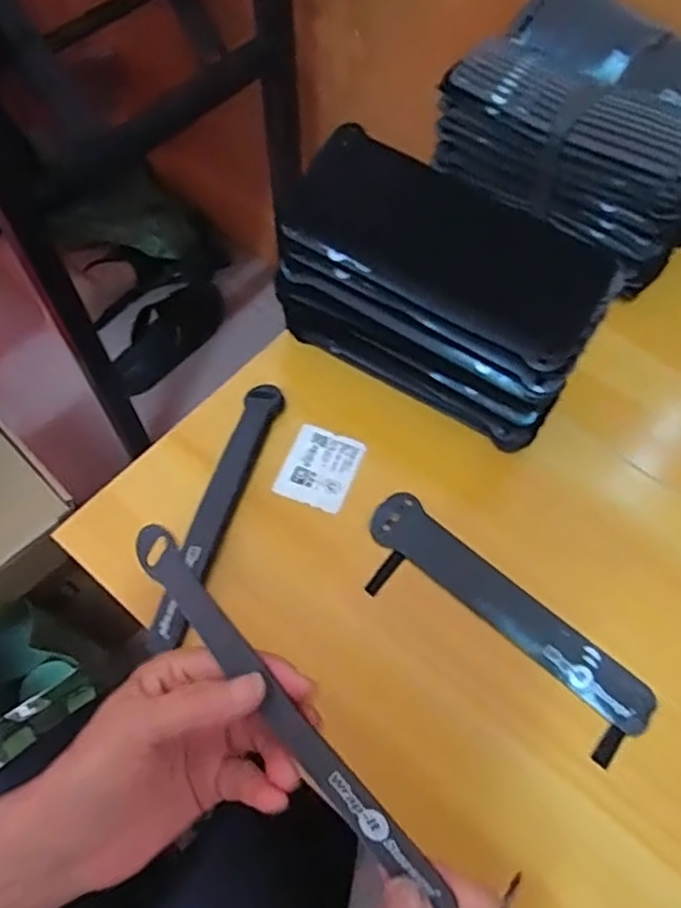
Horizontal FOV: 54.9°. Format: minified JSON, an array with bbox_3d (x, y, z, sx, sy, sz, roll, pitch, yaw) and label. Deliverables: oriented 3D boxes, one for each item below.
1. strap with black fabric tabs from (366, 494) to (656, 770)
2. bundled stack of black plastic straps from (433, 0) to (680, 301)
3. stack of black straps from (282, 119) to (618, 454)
[{"bbox_3d":[0.094,0.103,0.405,0.197,0.004,0.060,40,69,18],"label":"strap with black fabric tabs"},{"bbox_3d":[0.202,-0.253,0.529,0.205,0.129,0.155,40,69,18],"label":"bundled stack of black plastic straps"},{"bbox_3d":[0.061,-0.105,0.441,0.206,0.138,0.084,31,66,15],"label":"stack of black straps"}]

